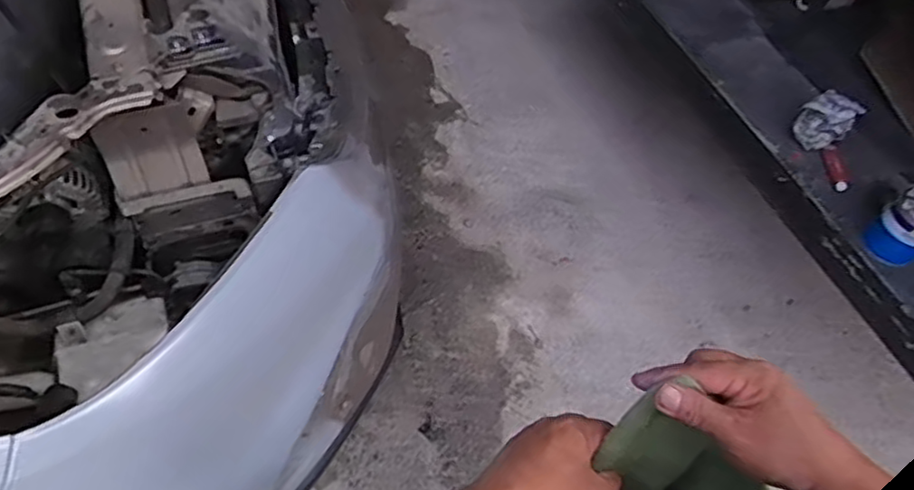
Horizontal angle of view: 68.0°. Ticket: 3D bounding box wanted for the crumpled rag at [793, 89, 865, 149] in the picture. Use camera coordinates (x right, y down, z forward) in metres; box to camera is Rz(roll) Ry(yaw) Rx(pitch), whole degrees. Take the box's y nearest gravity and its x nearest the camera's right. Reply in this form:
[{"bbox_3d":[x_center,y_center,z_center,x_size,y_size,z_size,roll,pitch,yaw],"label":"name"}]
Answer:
[{"bbox_3d":[0.758,-0.263,1.387,0.101,0.081,0.106,35,60,15],"label":"crumpled rag"}]

